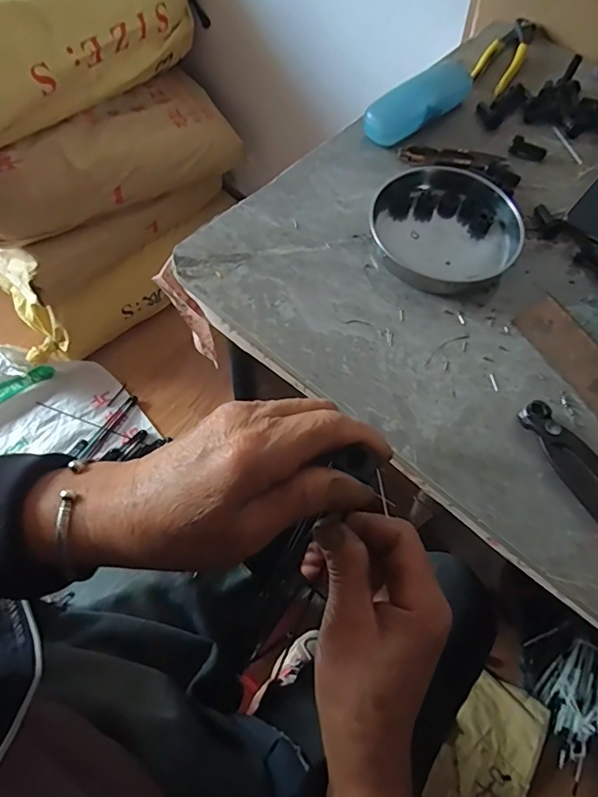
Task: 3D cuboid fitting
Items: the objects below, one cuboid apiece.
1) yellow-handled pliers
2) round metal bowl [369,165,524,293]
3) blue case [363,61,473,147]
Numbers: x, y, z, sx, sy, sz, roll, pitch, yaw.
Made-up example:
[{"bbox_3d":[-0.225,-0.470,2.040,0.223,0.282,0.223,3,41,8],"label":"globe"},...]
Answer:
[{"bbox_3d":[0.261,-0.431,0.626,0.045,0.018,0.153,29,66,11],"label":"yellow-handled pliers"},{"bbox_3d":[0.139,-0.162,0.474,0.133,0.026,0.127,1,63,-2],"label":"round metal bowl"},{"bbox_3d":[0.137,-0.330,0.557,0.157,0.037,0.048,-37,71,-19],"label":"blue case"}]

